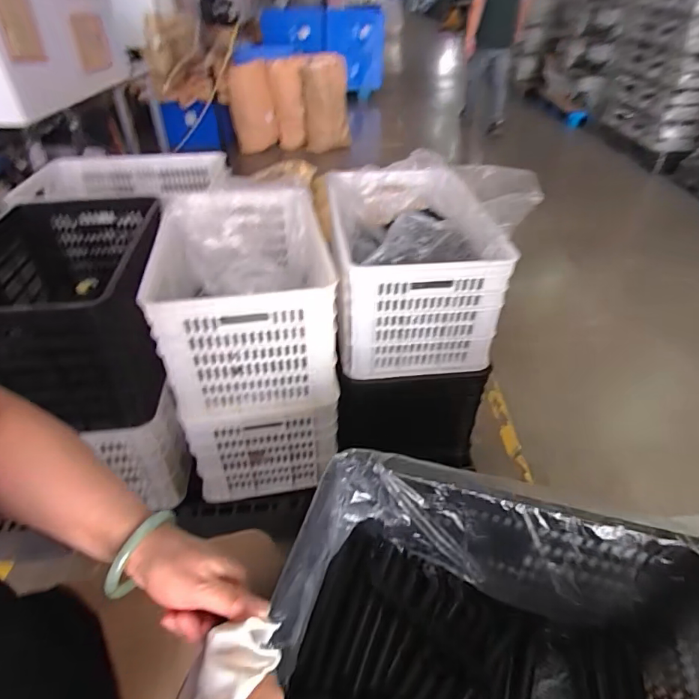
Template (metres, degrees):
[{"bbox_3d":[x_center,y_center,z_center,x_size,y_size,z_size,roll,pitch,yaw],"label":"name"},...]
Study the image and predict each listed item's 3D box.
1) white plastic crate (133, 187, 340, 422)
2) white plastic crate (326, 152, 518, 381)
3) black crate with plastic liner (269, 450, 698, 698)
[{"bbox_3d":[-0.240,-0.143,1.104,0.362,0.295,0.536,-7,41,-7],"label":"white plastic crate"},{"bbox_3d":[0.149,-0.240,1.175,0.374,0.336,0.526,-3,41,-3],"label":"white plastic crate"},{"bbox_3d":[0.189,0.427,0.617,0.532,0.315,0.372,11,42,13],"label":"black crate with plastic liner"}]

